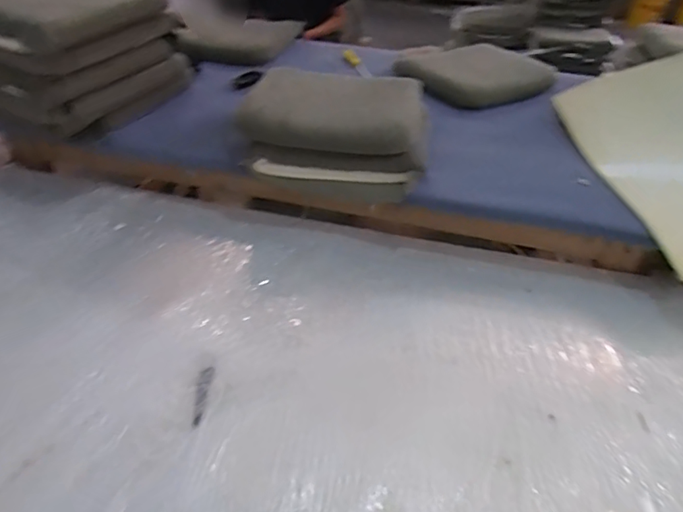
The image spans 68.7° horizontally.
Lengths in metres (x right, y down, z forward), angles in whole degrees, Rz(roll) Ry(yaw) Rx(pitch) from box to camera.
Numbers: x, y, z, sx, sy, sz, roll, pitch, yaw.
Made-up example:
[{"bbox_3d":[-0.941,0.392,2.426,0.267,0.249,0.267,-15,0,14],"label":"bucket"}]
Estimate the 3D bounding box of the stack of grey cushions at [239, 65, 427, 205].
[{"bbox_3d":[-0.023,-0.323,1.321,0.460,0.210,0.347,4,41,1],"label":"stack of grey cushions"}]

